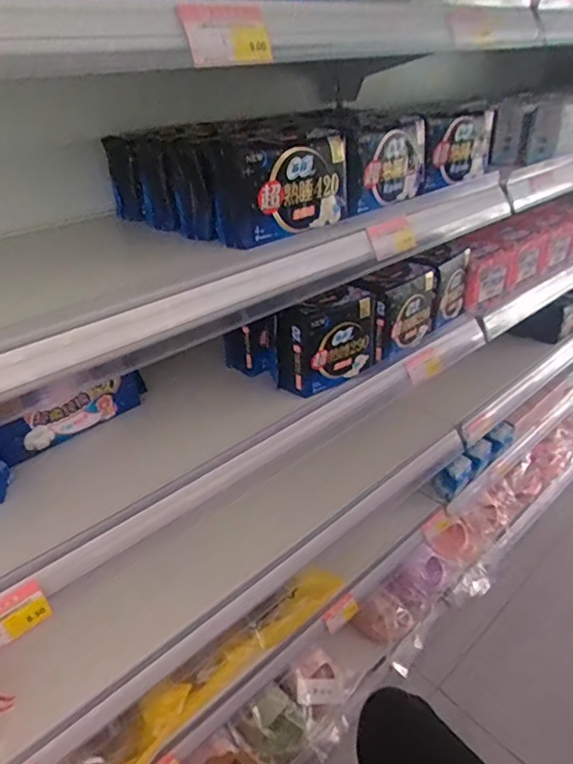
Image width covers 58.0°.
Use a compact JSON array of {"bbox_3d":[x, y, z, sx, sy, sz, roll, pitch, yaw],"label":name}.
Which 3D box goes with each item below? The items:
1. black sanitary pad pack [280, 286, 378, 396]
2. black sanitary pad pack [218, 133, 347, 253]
[{"bbox_3d":[0.053,-0.054,0.658,0.131,0.111,0.056,-21,37,-27],"label":"black sanitary pad pack"},{"bbox_3d":[-0.002,-0.206,0.538,0.146,0.089,0.061,-27,40,-34],"label":"black sanitary pad pack"}]

